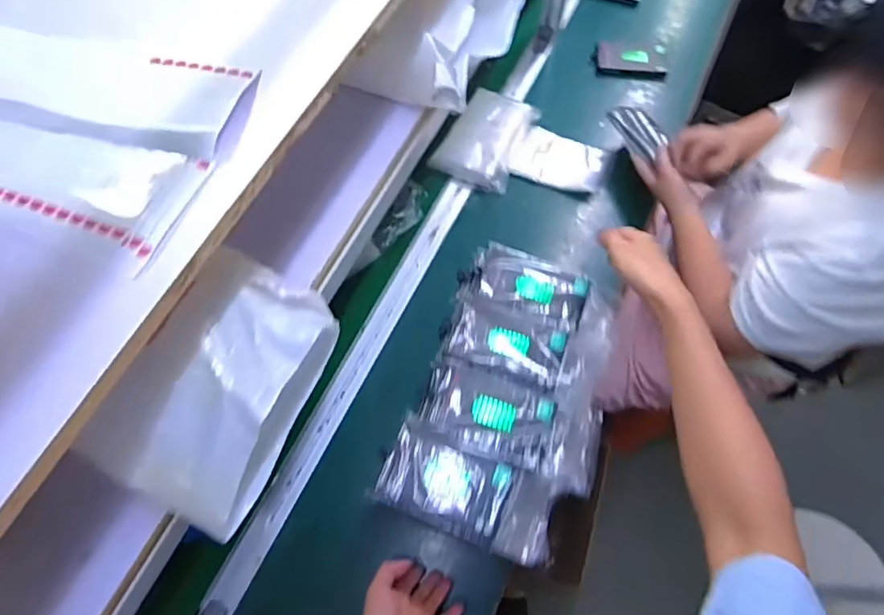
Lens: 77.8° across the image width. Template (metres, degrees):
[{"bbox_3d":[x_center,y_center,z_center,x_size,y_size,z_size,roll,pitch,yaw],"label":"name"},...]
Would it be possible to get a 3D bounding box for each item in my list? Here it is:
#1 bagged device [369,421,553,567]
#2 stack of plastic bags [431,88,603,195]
[{"bbox_3d":[0.031,0.203,0.593,0.192,0.040,0.087,20,68,10],"label":"bagged device"},{"bbox_3d":[0.085,-0.305,1.001,0.143,0.051,0.191,29,70,13],"label":"stack of plastic bags"}]

